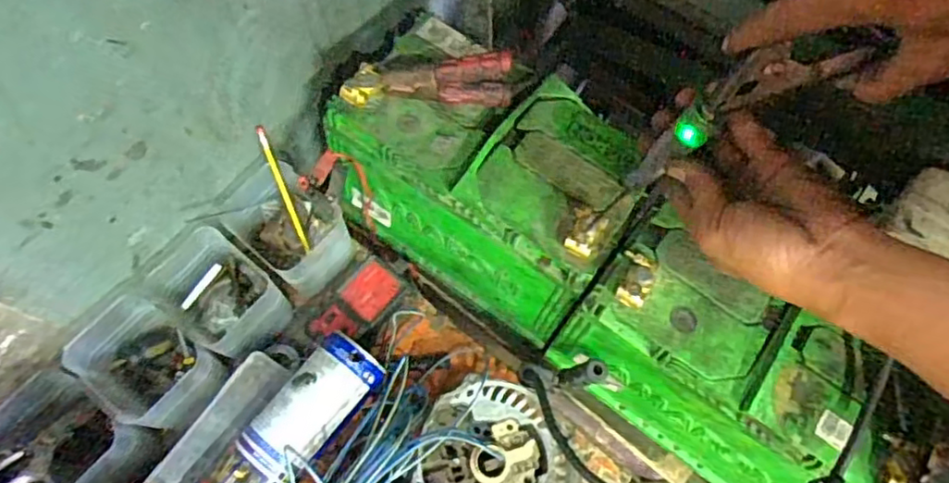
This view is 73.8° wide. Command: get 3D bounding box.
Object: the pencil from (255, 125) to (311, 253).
[{"bbox_3d":[-0.196,-0.052,0.645,0.011,0.014,0.136,-19,113,-7],"label":"pencil"}]

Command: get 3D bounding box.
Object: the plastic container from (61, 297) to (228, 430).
[{"bbox_3d":[-0.306,0.123,0.607,0.120,0.078,0.089,33,72,13],"label":"plastic container"}]

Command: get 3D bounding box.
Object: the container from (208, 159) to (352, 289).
[{"bbox_3d":[-0.188,-0.013,0.650,0.130,0.079,0.087,36,73,14],"label":"container"}]

